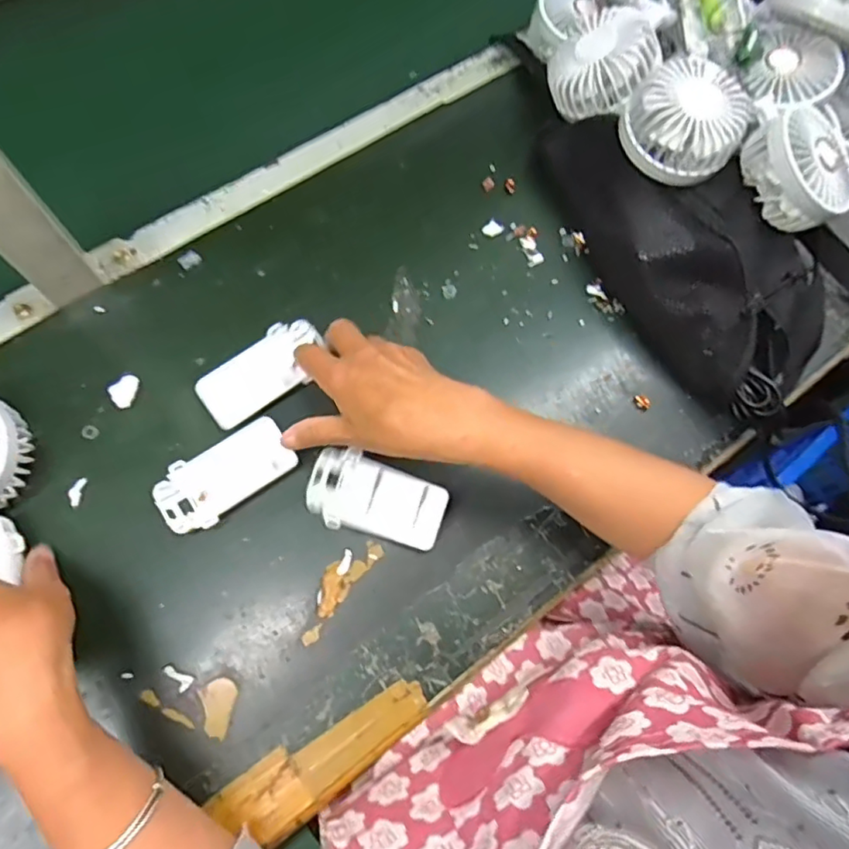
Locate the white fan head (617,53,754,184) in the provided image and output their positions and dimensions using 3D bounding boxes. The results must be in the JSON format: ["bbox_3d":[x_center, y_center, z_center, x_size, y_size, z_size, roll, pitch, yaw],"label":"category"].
[{"bbox_3d":[0.196,-0.228,0.441,0.088,0.055,0.082,29,72,6],"label":"white fan head"}]

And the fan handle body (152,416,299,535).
[{"bbox_3d":[-0.139,0.038,0.412,0.094,0.018,0.051,-29,75,-12],"label":"fan handle body"}]

